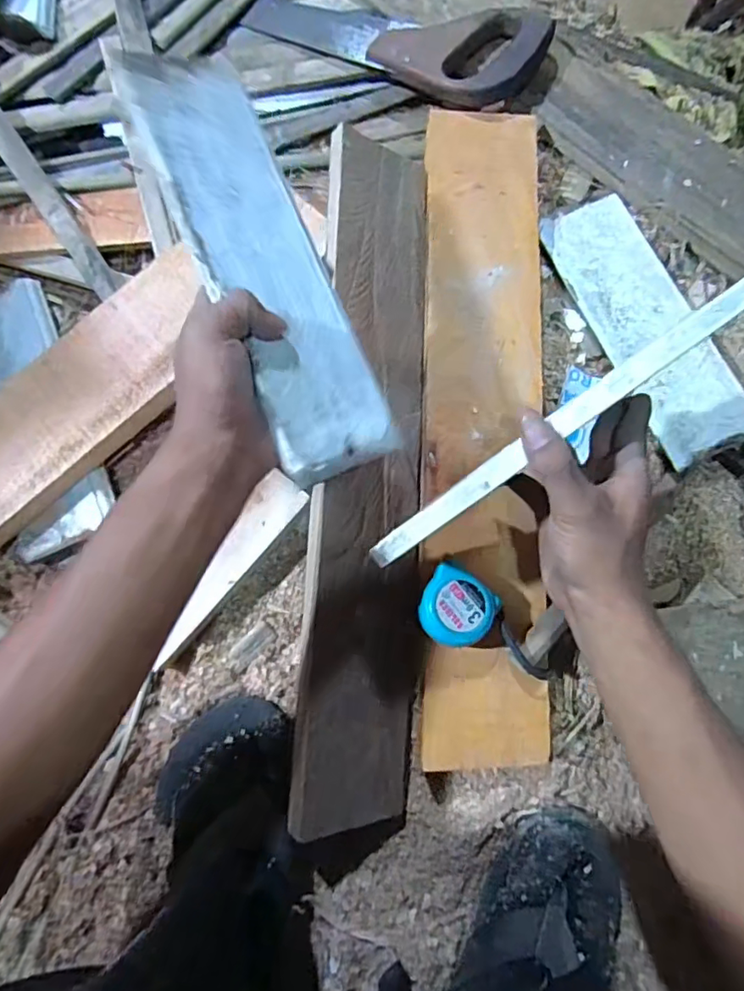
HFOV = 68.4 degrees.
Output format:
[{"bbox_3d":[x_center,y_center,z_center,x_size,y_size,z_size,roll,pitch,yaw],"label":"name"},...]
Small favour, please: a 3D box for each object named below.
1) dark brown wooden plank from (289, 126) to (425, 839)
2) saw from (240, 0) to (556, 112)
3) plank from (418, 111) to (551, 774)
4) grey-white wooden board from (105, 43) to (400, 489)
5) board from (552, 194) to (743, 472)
[{"bbox_3d":[-0.002,-0.022,0.469,0.107,0.013,0.576,4,85,-30],"label":"dark brown wooden plank"},{"bbox_3d":[0.017,-0.457,0.529,0.300,0.033,0.097,25,85,6],"label":"saw"},{"bbox_3d":[0.100,-0.070,0.473,0.109,0.027,0.572,2,83,3],"label":"plank"},{"bbox_3d":[-0.066,-0.141,0.330,0.079,0.010,0.269,-24,91,-33],"label":"grey-white wooden board"},{"bbox_3d":[0.250,-0.157,0.507,0.088,0.028,0.262,-23,82,0],"label":"board"}]

